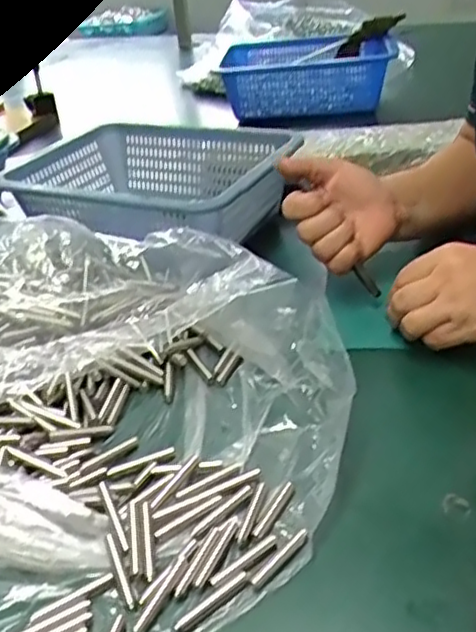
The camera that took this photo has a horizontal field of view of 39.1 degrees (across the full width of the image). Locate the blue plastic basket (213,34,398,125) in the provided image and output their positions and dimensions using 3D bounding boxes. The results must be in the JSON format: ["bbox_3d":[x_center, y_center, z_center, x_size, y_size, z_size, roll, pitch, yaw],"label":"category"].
[{"bbox_3d":[0.123,-0.417,1.185,0.278,0.104,0.231,-4,30,7],"label":"blue plastic basket"}]

